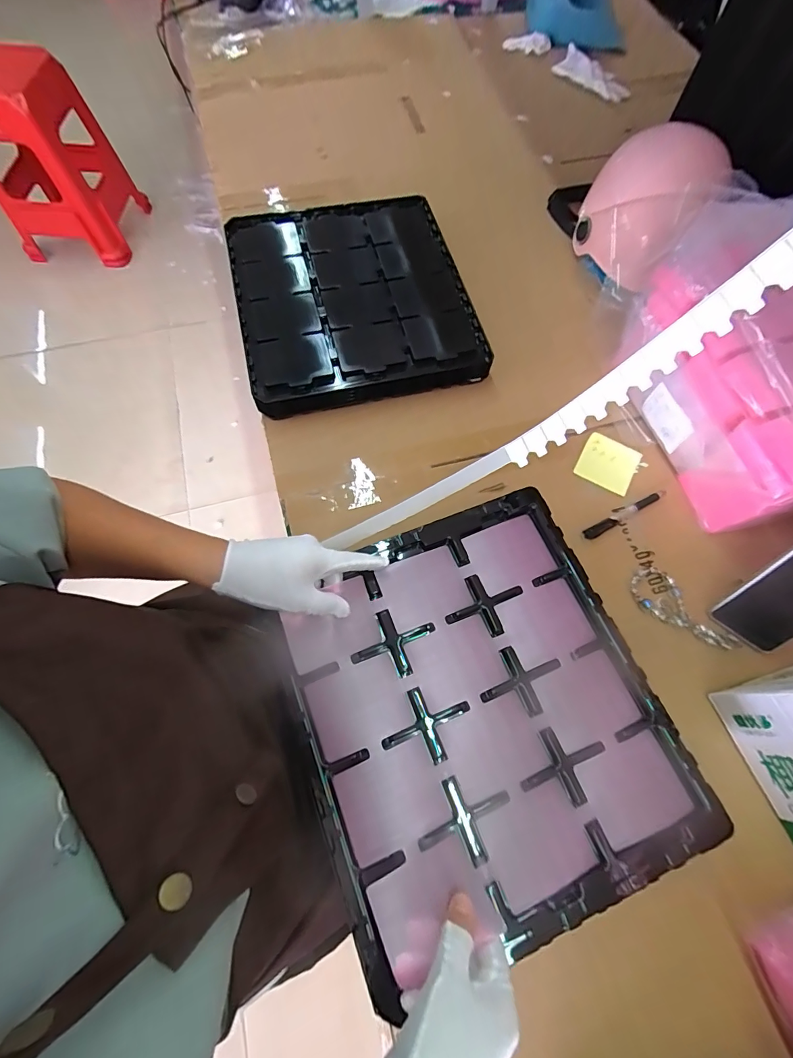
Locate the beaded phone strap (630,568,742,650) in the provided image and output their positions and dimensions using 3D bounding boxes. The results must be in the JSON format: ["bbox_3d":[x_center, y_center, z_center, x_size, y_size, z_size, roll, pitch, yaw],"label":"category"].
[{"bbox_3d":[0.347,0.103,0.515,0.057,0.007,0.128,-35,74,-14],"label":"beaded phone strap"}]

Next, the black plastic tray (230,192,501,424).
[{"bbox_3d":[-0.067,-0.373,0.677,0.350,0.050,0.382,-13,70,-6],"label":"black plastic tray"}]

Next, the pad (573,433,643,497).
[{"bbox_3d":[0.301,-0.095,0.598,0.074,0.004,0.078,30,71,10],"label":"pad"}]

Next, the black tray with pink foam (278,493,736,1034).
[{"bbox_3d":[0.077,0.162,0.405,0.322,0.032,0.359,-20,71,-9],"label":"black tray with pink foam"}]

